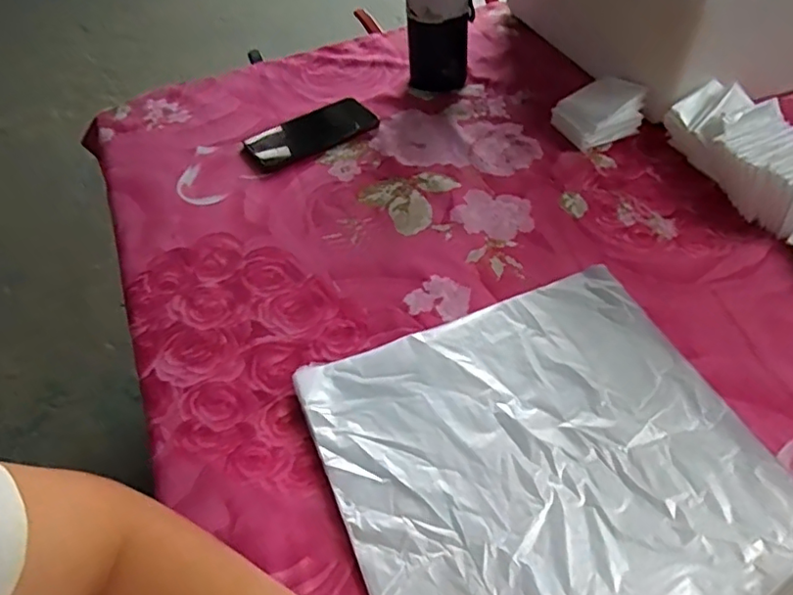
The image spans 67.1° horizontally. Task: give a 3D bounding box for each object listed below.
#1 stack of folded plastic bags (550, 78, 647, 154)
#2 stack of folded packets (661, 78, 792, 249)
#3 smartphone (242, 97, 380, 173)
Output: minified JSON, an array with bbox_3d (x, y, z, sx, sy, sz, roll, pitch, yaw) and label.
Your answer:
[{"bbox_3d":[0.243,-0.221,0.715,0.096,0.051,0.072,-26,52,-18],"label":"stack of folded plastic bags"},{"bbox_3d":[0.404,-0.120,0.612,0.096,0.064,0.288,-23,51,-15],"label":"stack of folded packets"},{"bbox_3d":[-0.111,-0.209,0.758,0.163,0.015,0.083,-31,53,-21],"label":"smartphone"}]

